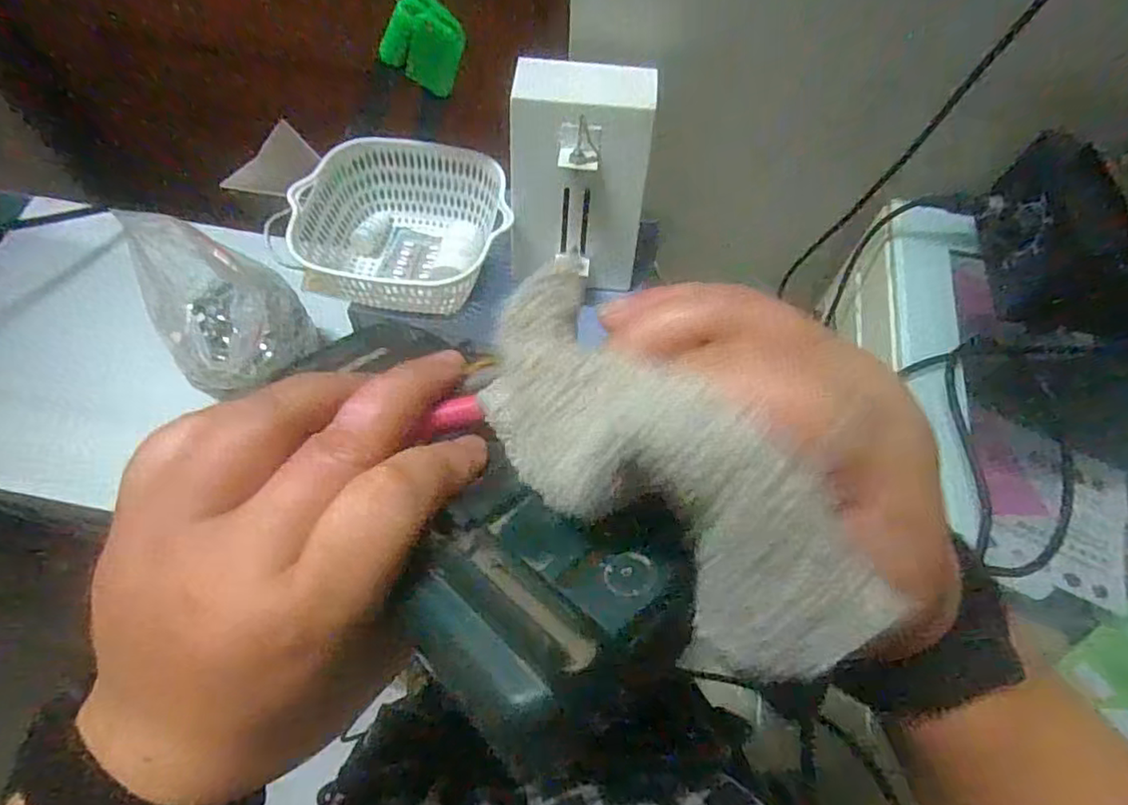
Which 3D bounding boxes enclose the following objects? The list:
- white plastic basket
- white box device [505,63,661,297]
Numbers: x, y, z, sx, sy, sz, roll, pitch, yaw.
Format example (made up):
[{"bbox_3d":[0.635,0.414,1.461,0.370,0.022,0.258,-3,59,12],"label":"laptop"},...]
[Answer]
[{"bbox_3d":[-0.138,-0.160,0.558,0.177,0.074,0.150,5,63,1],"label":"white plastic basket"},{"bbox_3d":[0.010,-0.176,0.511,0.114,0.179,0.062,7,39,4],"label":"white box device"}]

